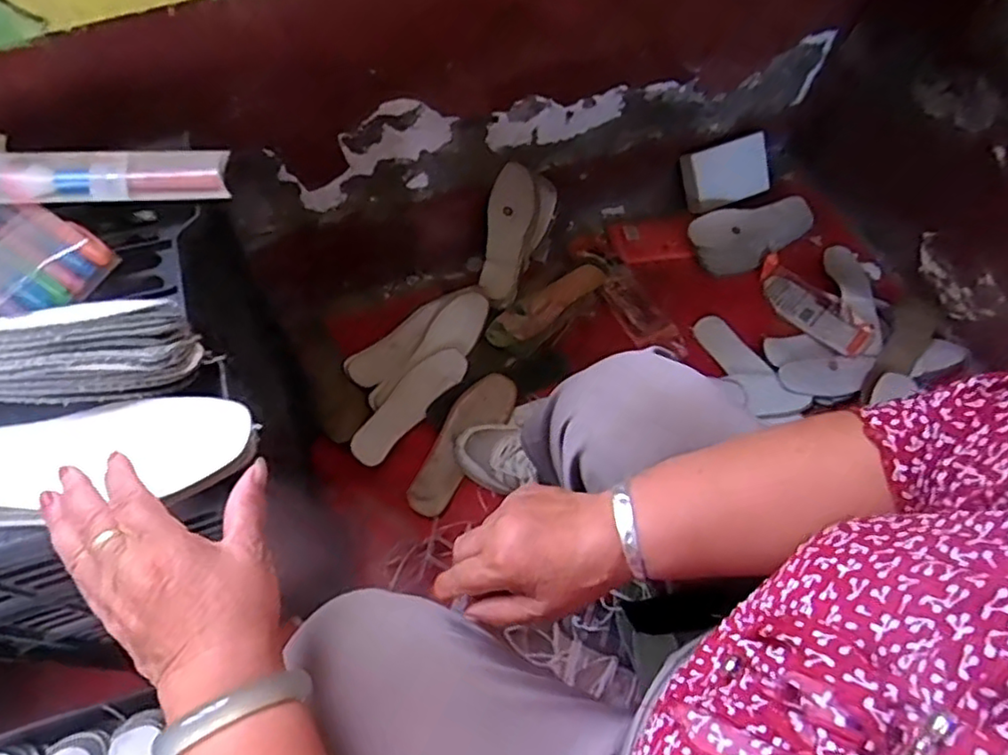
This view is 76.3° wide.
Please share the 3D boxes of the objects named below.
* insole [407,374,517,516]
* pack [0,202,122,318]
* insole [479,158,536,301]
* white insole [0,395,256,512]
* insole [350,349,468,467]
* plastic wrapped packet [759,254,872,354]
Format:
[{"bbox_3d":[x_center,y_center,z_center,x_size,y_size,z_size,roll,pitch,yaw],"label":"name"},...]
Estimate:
[{"bbox_3d":[-0.060,0.088,0.919,0.071,0.016,0.229,30,65,13],"label":"insole"},{"bbox_3d":[-0.370,-0.097,0.477,0.137,0.019,0.082,30,65,13],"label":"pack"},{"bbox_3d":[0.005,-0.229,1.002,0.066,0.214,0.042,15,33,5],"label":"insole"},{"bbox_3d":[-0.271,0.048,0.395,0.225,0.008,0.063,-8,63,-5],"label":"white insole"},{"bbox_3d":[-0.135,0.036,0.922,0.058,0.011,0.208,46,70,-9],"label":"insole"},{"bbox_3d":[0.497,-0.120,1.040,0.080,0.019,0.204,-32,68,-18],"label":"plastic wrapped packet"}]

